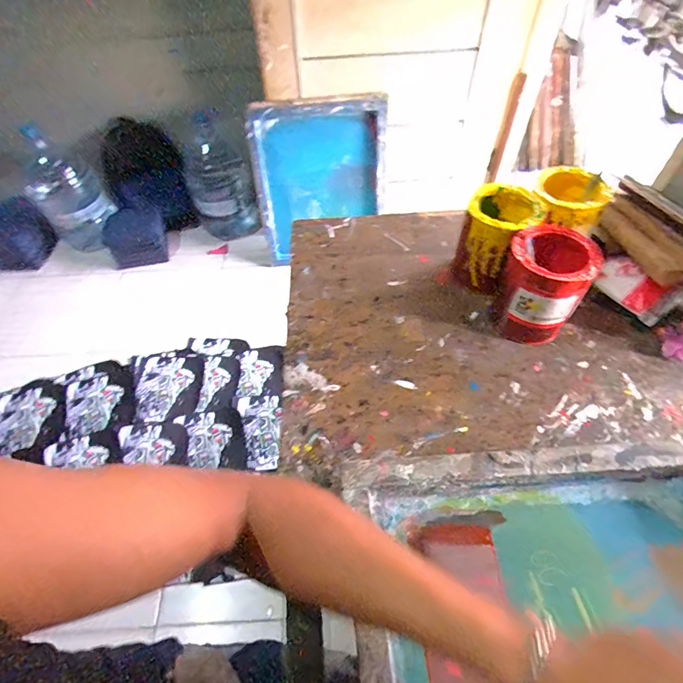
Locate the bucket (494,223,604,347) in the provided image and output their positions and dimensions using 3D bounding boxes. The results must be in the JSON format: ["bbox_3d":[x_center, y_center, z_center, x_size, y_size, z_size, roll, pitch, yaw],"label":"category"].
[{"bbox_3d":[0.286,-0.076,0.600,0.107,0.141,0.110,-1,53,1],"label":"bucket"}]

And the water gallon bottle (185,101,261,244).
[{"bbox_3d":[-0.493,-0.637,1.655,0.231,0.484,0.275,-20,55,-14],"label":"water gallon bottle"}]

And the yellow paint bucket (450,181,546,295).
[{"bbox_3d":[0.245,-0.161,0.668,0.103,0.140,0.122,25,58,18],"label":"yellow paint bucket"}]

